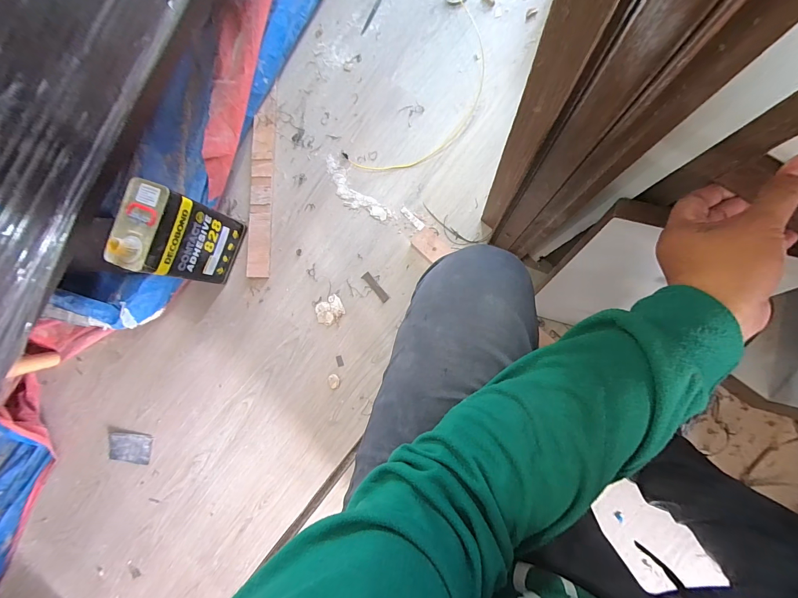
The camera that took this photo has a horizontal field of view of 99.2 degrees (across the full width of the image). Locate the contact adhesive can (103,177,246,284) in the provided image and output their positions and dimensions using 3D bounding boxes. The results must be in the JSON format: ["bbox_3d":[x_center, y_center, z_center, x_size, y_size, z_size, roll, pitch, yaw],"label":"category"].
[{"bbox_3d":[-0.471,-0.135,0.742,0.102,0.245,0.166,24,90,9],"label":"contact adhesive can"}]

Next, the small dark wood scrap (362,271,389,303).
[{"bbox_3d":[-0.055,-0.028,0.800,0.020,0.005,0.082,-42,82,6],"label":"small dark wood scrap"}]

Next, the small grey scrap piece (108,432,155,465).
[{"bbox_3d":[-0.699,0.387,0.881,0.134,0.013,0.068,-2,71,14],"label":"small grey scrap piece"}]

